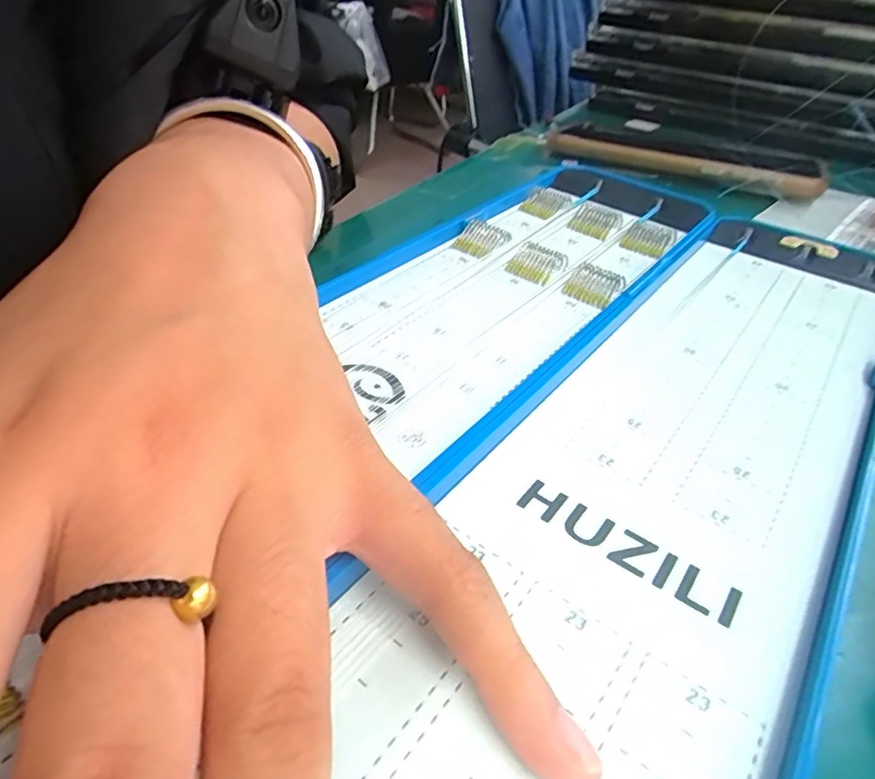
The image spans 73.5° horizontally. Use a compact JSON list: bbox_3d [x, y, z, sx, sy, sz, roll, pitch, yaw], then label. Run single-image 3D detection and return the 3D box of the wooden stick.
[{"bbox_3d":[0.143,-0.137,0.354,0.161,0.013,0.018,21,40,21],"label":"wooden stick"}]

